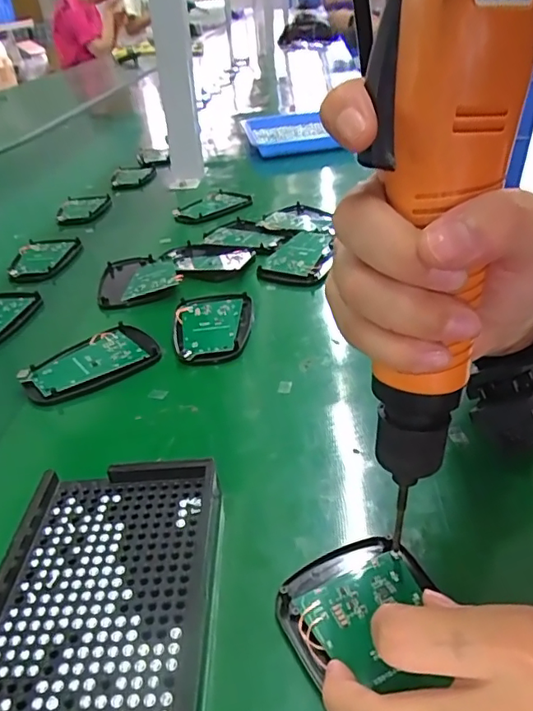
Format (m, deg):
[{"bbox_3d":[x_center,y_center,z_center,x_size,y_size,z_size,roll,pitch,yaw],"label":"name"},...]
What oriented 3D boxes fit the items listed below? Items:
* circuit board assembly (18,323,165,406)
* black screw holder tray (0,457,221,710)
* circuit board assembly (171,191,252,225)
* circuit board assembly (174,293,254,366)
[{"bbox_3d":[-0.130,0.005,0.397,0.094,0.008,0.060,-29,40,-29],"label":"circuit board assembly"},{"bbox_3d":[-0.073,0.106,0.228,0.099,0.025,0.140,-4,34,3],"label":"black screw holder tray"},{"bbox_3d":[-0.065,-0.183,0.661,0.098,0.007,0.071,-31,41,-32],"label":"circuit board assembly"},{"bbox_3d":[-0.043,-0.025,0.428,0.064,0.008,0.095,-7,34,-1],"label":"circuit board assembly"}]

